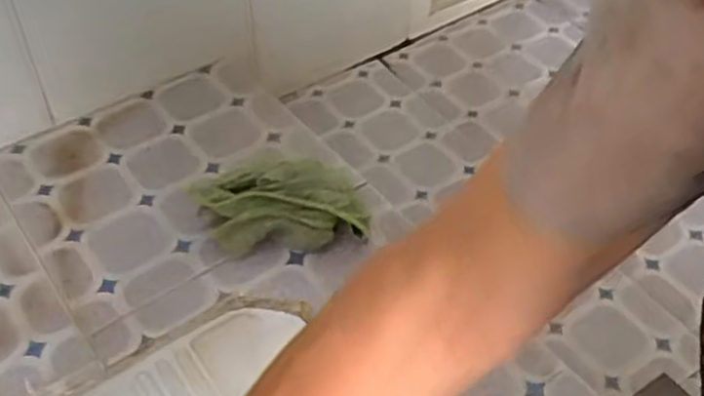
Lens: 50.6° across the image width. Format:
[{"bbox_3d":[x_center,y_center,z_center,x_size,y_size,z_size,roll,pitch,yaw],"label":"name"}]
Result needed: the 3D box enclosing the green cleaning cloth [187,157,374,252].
[{"bbox_3d":[-0.066,0.006,0.697,0.162,0.062,0.091,6,45,6],"label":"green cleaning cloth"}]

